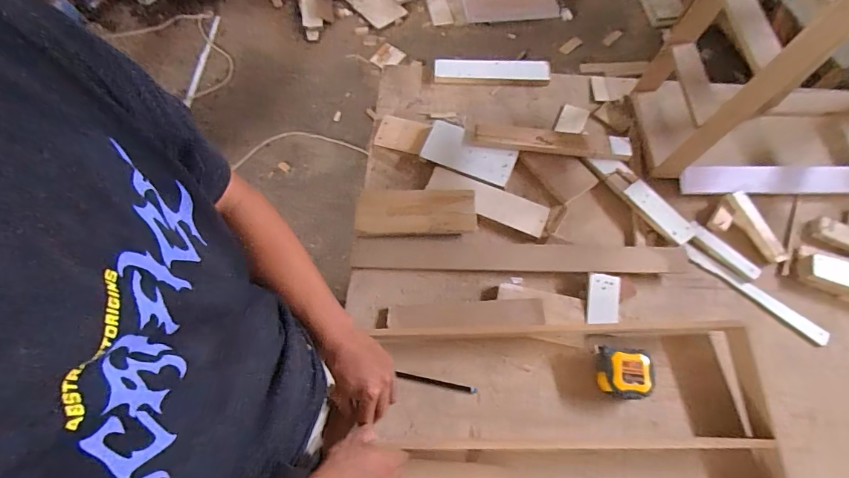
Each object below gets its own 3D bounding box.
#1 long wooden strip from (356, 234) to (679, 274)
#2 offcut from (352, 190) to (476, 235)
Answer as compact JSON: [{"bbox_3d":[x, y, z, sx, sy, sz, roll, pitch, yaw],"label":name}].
[{"bbox_3d":[0.164,0.028,0.748,0.580,0.019,0.065,1,70,5],"label":"long wooden strip"},{"bbox_3d":[-0.015,-0.052,0.774,0.217,0.022,0.084,-1,67,0],"label":"offcut"}]

